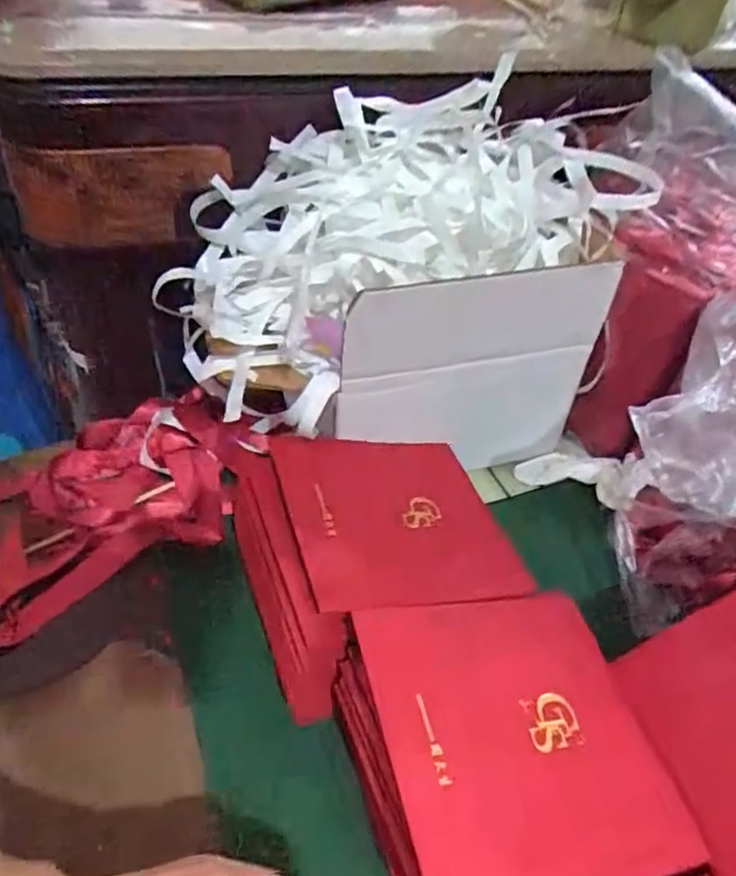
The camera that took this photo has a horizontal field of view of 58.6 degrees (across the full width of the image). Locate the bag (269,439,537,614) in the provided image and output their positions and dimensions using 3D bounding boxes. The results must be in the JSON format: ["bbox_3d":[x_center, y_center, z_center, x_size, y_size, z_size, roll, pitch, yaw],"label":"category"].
[{"bbox_3d":[0.018,0.049,0.417,0.141,0.009,0.139,2,39,-25],"label":"bag"}]

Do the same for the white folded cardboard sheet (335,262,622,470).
[{"bbox_3d":[0.069,-0.039,0.452,0.177,0.165,0.016,-5,45,-12],"label":"white folded cardboard sheet"}]

